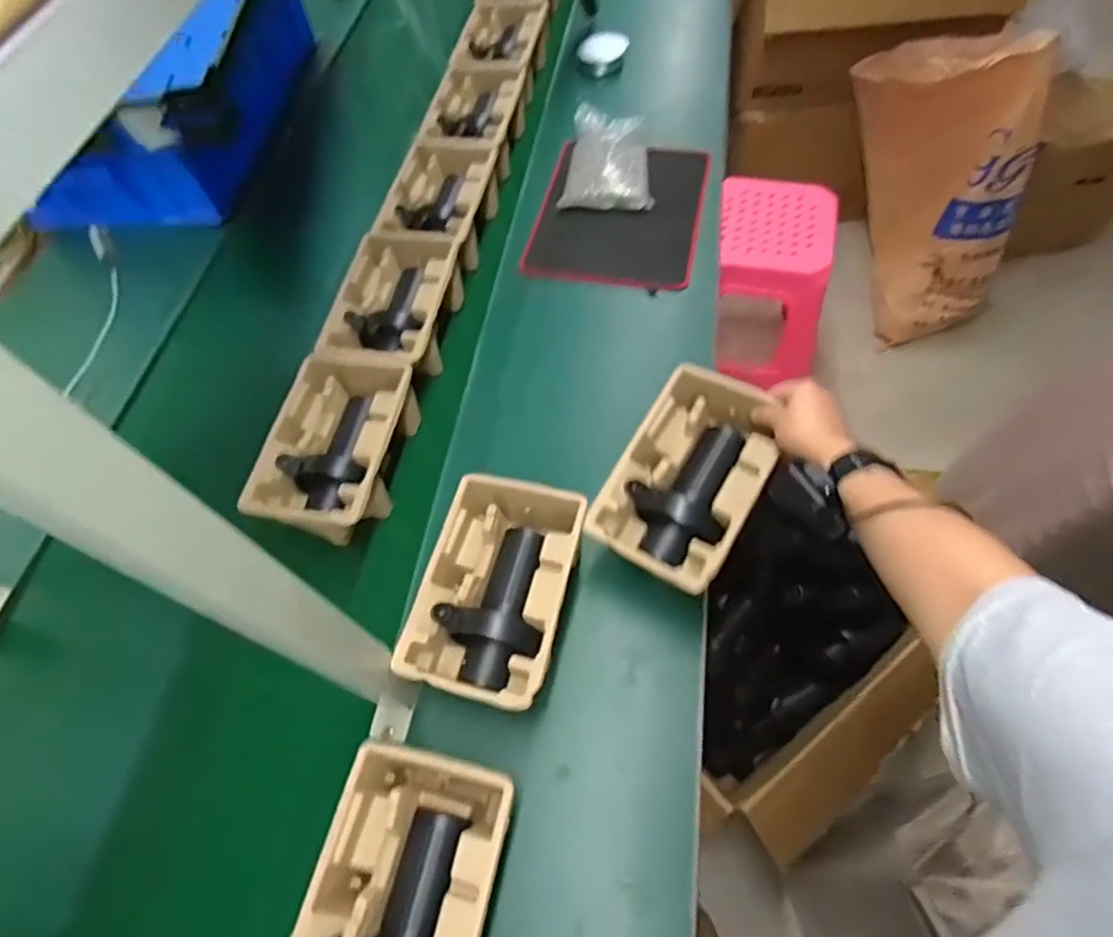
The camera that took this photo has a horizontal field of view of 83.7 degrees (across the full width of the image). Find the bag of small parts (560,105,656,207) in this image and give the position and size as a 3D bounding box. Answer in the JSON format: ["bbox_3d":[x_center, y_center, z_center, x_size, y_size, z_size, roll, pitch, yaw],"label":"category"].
[{"bbox_3d":[0.079,-0.548,1.072,0.155,0.057,0.225,-4,61,2],"label":"bag of small parts"}]

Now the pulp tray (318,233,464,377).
[{"bbox_3d":[-0.228,-0.223,0.893,0.150,0.100,0.229,9,62,9],"label":"pulp tray"}]

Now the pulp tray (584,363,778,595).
[{"bbox_3d":[0.141,0.013,0.670,0.145,0.075,0.227,30,67,19],"label":"pulp tray"}]

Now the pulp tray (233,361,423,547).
[{"bbox_3d":[-0.275,-0.024,0.793,0.153,0.097,0.233,8,62,9],"label":"pulp tray"}]

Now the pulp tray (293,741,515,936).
[{"bbox_3d":[-0.126,0.371,0.531,0.146,0.100,0.222,10,62,9],"label":"pulp tray"}]

